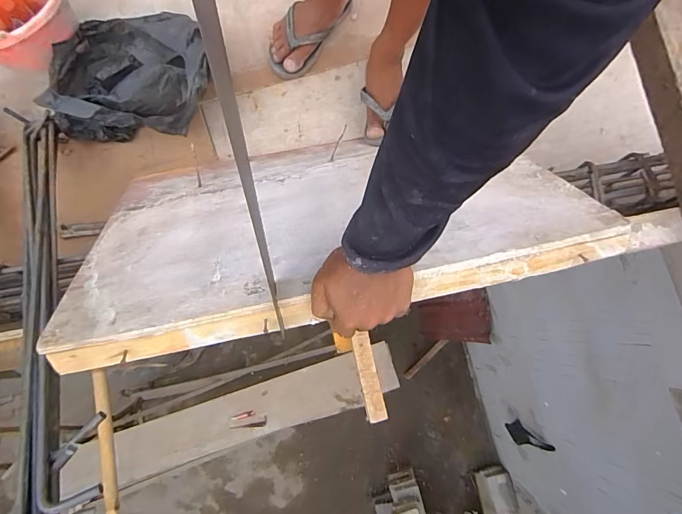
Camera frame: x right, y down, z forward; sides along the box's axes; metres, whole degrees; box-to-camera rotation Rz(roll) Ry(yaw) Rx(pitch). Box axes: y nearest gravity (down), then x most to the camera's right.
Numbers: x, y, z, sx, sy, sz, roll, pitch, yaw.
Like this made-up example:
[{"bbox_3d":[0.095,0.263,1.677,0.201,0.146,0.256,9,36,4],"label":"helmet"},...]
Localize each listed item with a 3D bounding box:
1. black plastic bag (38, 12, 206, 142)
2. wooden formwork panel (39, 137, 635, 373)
[{"bbox_3d":[-0.409,-0.387,0.783,0.335,0.134,0.288,-7,80,0],"label":"black plastic bag"},{"bbox_3d":[-0.029,-0.066,0.619,0.673,0.059,0.411,-11,36,-5],"label":"wooden formwork panel"}]

